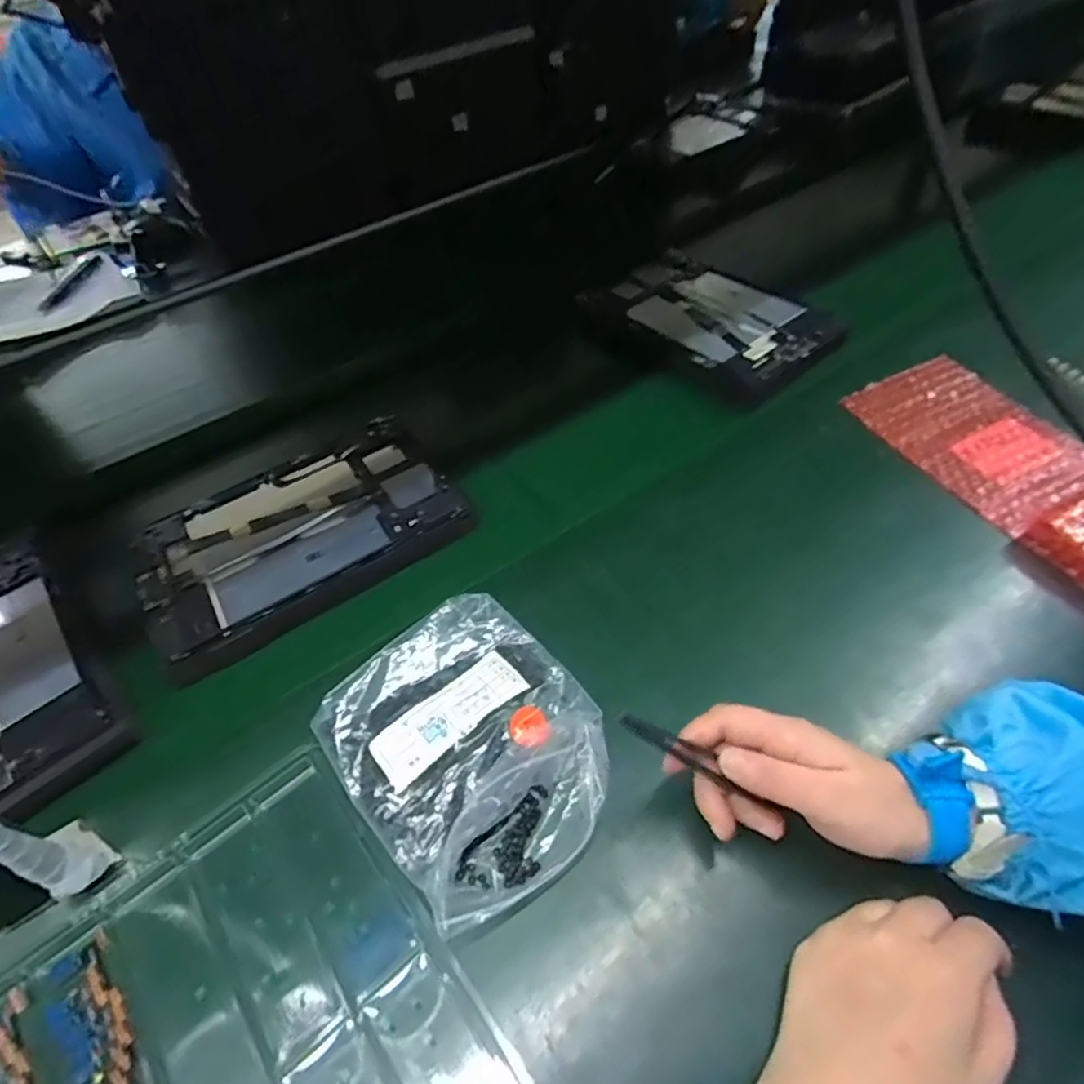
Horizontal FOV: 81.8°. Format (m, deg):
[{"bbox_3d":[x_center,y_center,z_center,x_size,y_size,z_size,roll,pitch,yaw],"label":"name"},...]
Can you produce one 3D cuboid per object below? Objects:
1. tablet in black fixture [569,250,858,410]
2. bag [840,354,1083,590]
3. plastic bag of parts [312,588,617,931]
[{"bbox_3d":[0.158,-0.223,0.617,0.172,0.015,0.245,-36,54,-23],"label":"tablet in black fixture"},{"bbox_3d":[0.368,-0.063,0.468,0.124,0.031,0.266,-27,51,-17],"label":"bag"},{"bbox_3d":[-0.040,0.114,0.368,0.141,0.032,0.168,-37,55,-23],"label":"plastic bag of parts"}]

